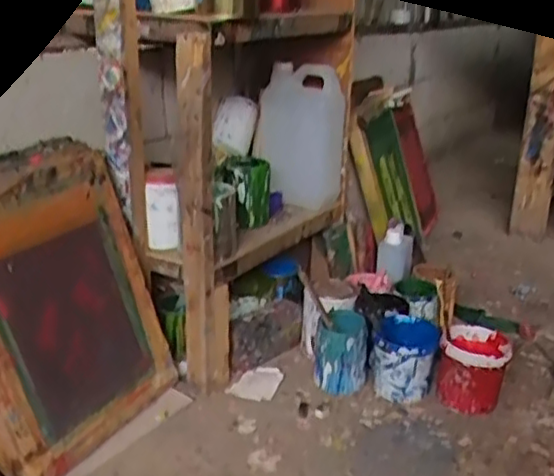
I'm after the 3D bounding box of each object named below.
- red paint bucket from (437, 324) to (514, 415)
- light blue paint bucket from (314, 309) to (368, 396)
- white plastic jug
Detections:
[{"bbox_3d":[0.360,0.245,1.225,0.121,0.128,0.123,7,20,19],"label":"red paint bucket"},{"bbox_3d":[0.124,0.219,1.278,0.097,0.136,0.106,0,19,0],"label":"light blue paint bucket"},{"bbox_3d":[0.048,-0.225,1.441,0.184,0.277,0.091,16,25,39],"label":"white plastic jug"}]

